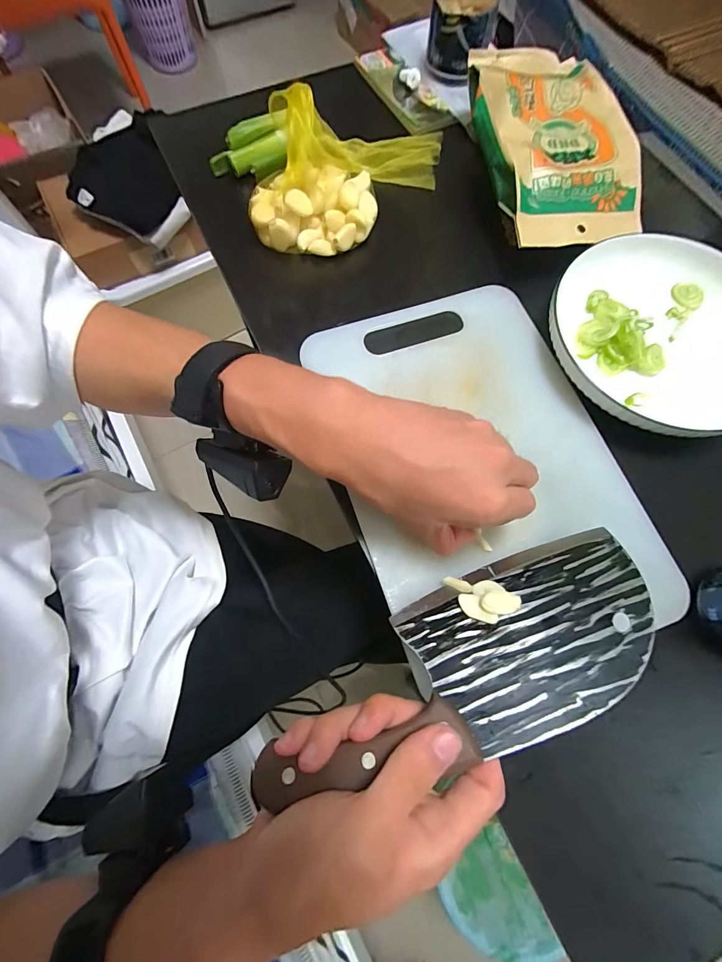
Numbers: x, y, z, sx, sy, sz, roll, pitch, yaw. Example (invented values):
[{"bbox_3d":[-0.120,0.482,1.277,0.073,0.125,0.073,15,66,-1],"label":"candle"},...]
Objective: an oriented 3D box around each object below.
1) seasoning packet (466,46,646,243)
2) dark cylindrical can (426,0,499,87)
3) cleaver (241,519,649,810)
[{"bbox_3d":[0.168,-0.307,0.335,0.129,0.034,0.212,-13,86,-4],"label":"seasoning packet"},{"bbox_3d":[0.105,-0.478,0.398,0.061,0.058,0.066,0,72,-1],"label":"dark cylindrical can"},{"bbox_3d":[0.062,0.106,0.211,0.244,0.023,0.092,-27,48,-10],"label":"cleaver"}]

